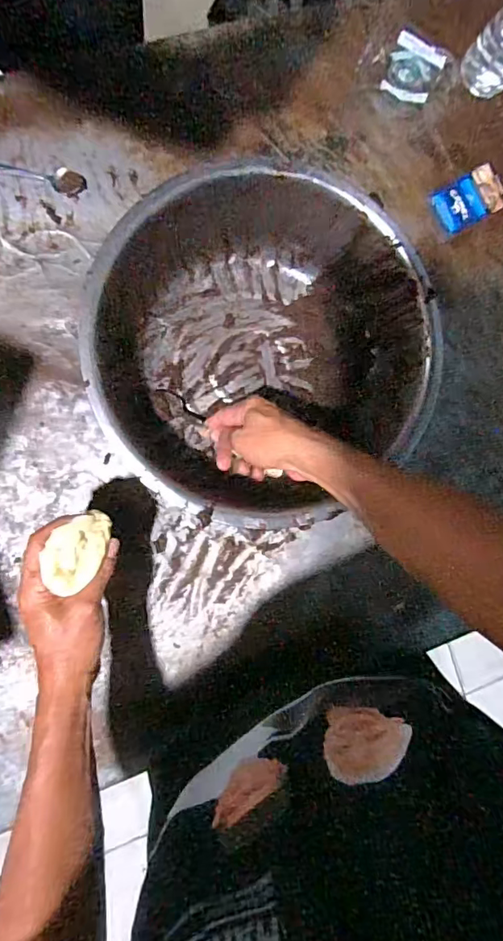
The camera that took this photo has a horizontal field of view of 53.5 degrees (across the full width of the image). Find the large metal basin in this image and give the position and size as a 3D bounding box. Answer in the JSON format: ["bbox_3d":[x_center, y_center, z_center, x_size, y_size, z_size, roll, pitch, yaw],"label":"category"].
[{"bbox_3d":[0.029,-0.137,0.540,0.351,0.115,0.356,0,91,-7],"label":"large metal basin"}]

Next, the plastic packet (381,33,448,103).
[{"bbox_3d":[0.195,-0.483,0.604,0.061,0.013,0.070,26,88,-7],"label":"plastic packet"}]

